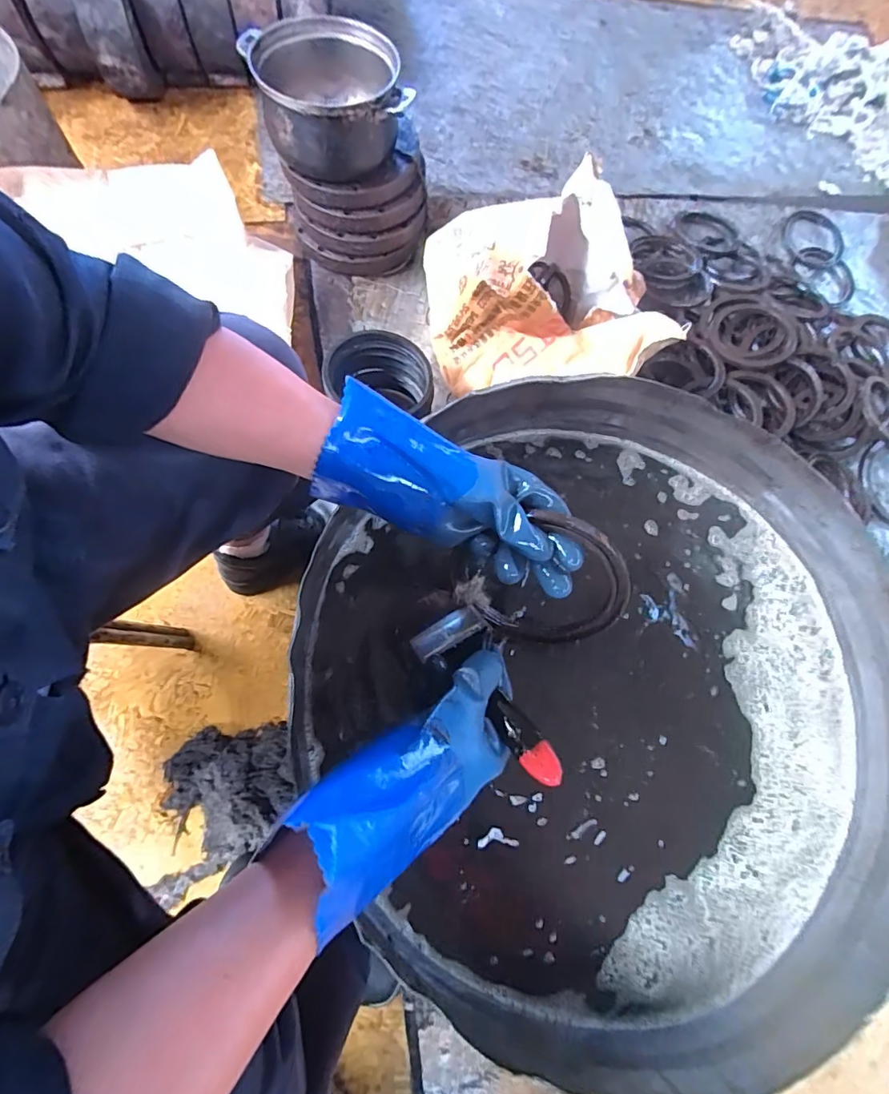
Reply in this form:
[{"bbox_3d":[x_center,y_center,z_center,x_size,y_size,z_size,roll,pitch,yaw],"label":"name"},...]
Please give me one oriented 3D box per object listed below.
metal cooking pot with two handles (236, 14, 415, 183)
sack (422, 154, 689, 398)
[{"bbox_3d":[-0.187,-0.725,0.784,0.214,0.099,0.235,-15,74,-12],"label":"metal cooking pot with two handles"},{"bbox_3d":[0.150,-0.427,0.825,0.333,0.214,0.340,-2,71,-7],"label":"sack"}]

